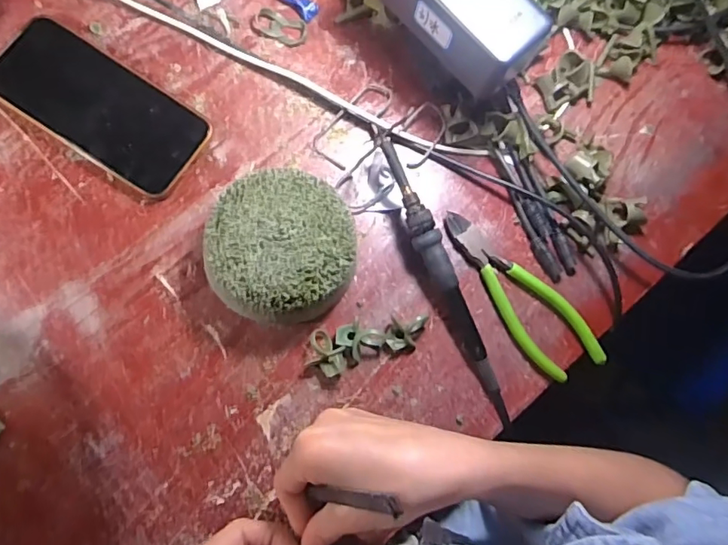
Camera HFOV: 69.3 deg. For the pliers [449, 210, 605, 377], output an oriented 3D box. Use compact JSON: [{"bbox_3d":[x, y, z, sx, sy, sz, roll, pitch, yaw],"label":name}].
[{"bbox_3d":[0.121,0.016,0.406,0.048,0.011,0.158,-36,86,-11],"label":"pliers"}]

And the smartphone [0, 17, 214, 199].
[{"bbox_3d":[-0.198,-0.125,0.397,0.158,0.015,0.075,34,78,0],"label":"smartphone"}]

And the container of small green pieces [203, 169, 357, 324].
[{"bbox_3d":[-0.059,-0.017,0.376,0.100,0.044,0.103,1,80,-7],"label":"container of small green pieces"}]

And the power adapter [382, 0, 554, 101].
[{"bbox_3d":[0.064,-0.190,0.373,0.130,0.048,0.056,44,78,2],"label":"power adapter"}]

